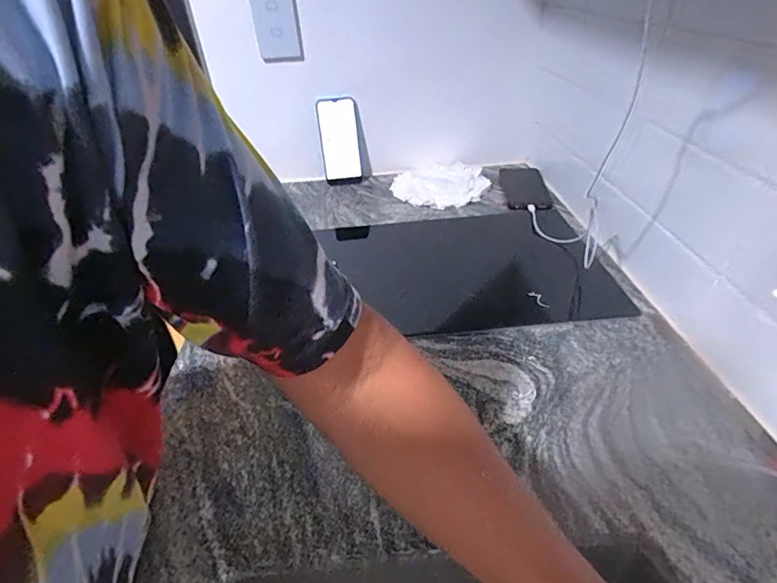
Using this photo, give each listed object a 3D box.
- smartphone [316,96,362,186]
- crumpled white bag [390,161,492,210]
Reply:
[{"bbox_3d":[-0.098,-0.296,0.910,0.078,0.166,0.012,3,31,15],"label":"smartphone"},{"bbox_3d":[0.109,-0.210,0.894,0.192,0.018,0.175,-19,39,-19],"label":"crumpled white bag"}]

